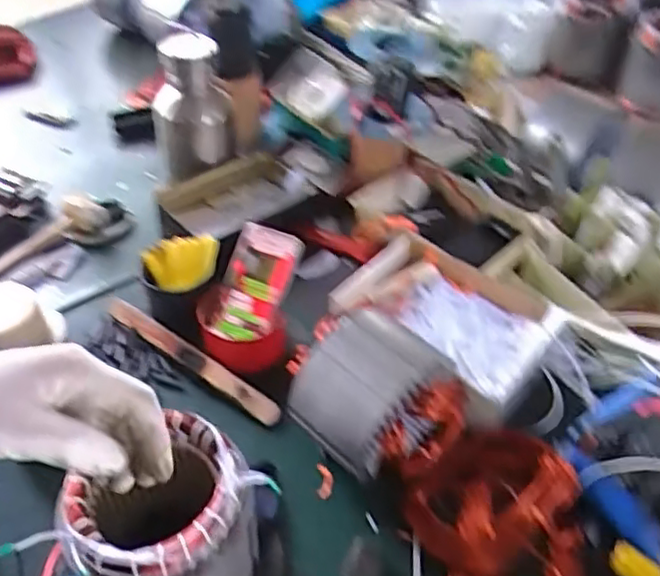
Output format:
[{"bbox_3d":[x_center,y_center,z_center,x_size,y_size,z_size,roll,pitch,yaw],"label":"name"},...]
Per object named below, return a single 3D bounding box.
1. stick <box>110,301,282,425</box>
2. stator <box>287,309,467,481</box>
[{"bbox_3d":[-0.176,0.080,0.810,0.283,0.016,0.027,27,50,26],"label":"stick"},{"bbox_3d":[0.045,0.116,0.692,0.169,0.121,0.137,28,50,27],"label":"stator"}]

